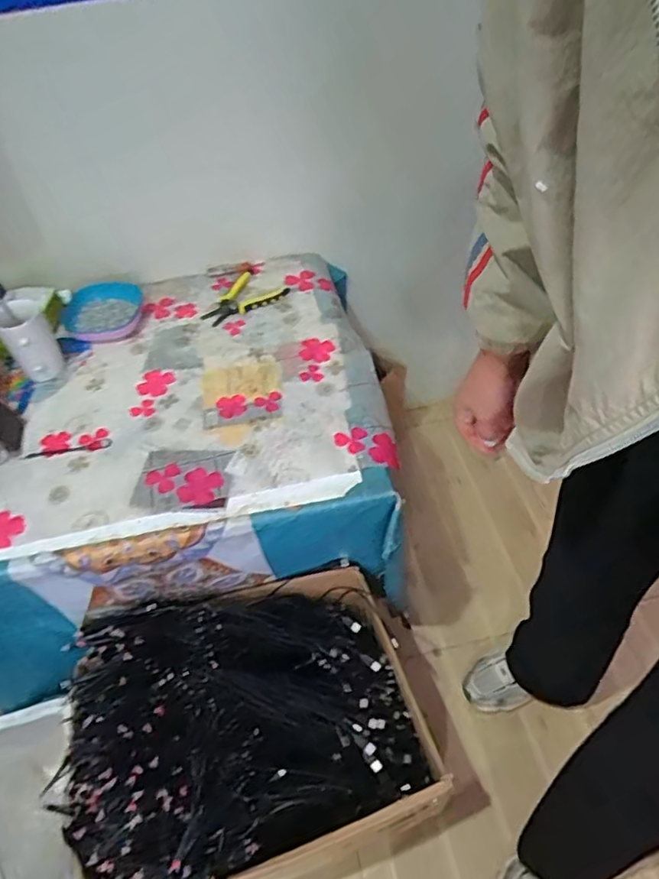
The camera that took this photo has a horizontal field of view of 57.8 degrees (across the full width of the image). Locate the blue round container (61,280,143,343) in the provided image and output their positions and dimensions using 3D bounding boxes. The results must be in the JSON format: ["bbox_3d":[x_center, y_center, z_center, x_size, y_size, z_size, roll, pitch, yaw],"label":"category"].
[{"bbox_3d":[-0.417,-0.238,1.105,0.143,0.046,0.134,-3,48,3],"label":"blue round container"}]

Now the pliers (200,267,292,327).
[{"bbox_3d":[-0.159,-0.259,1.110,0.109,0.016,0.157,27,56,26],"label":"pliers"}]

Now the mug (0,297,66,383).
[{"bbox_3d":[-0.502,-0.165,1.002,0.079,0.123,0.089,-28,52,-18],"label":"mug"}]

